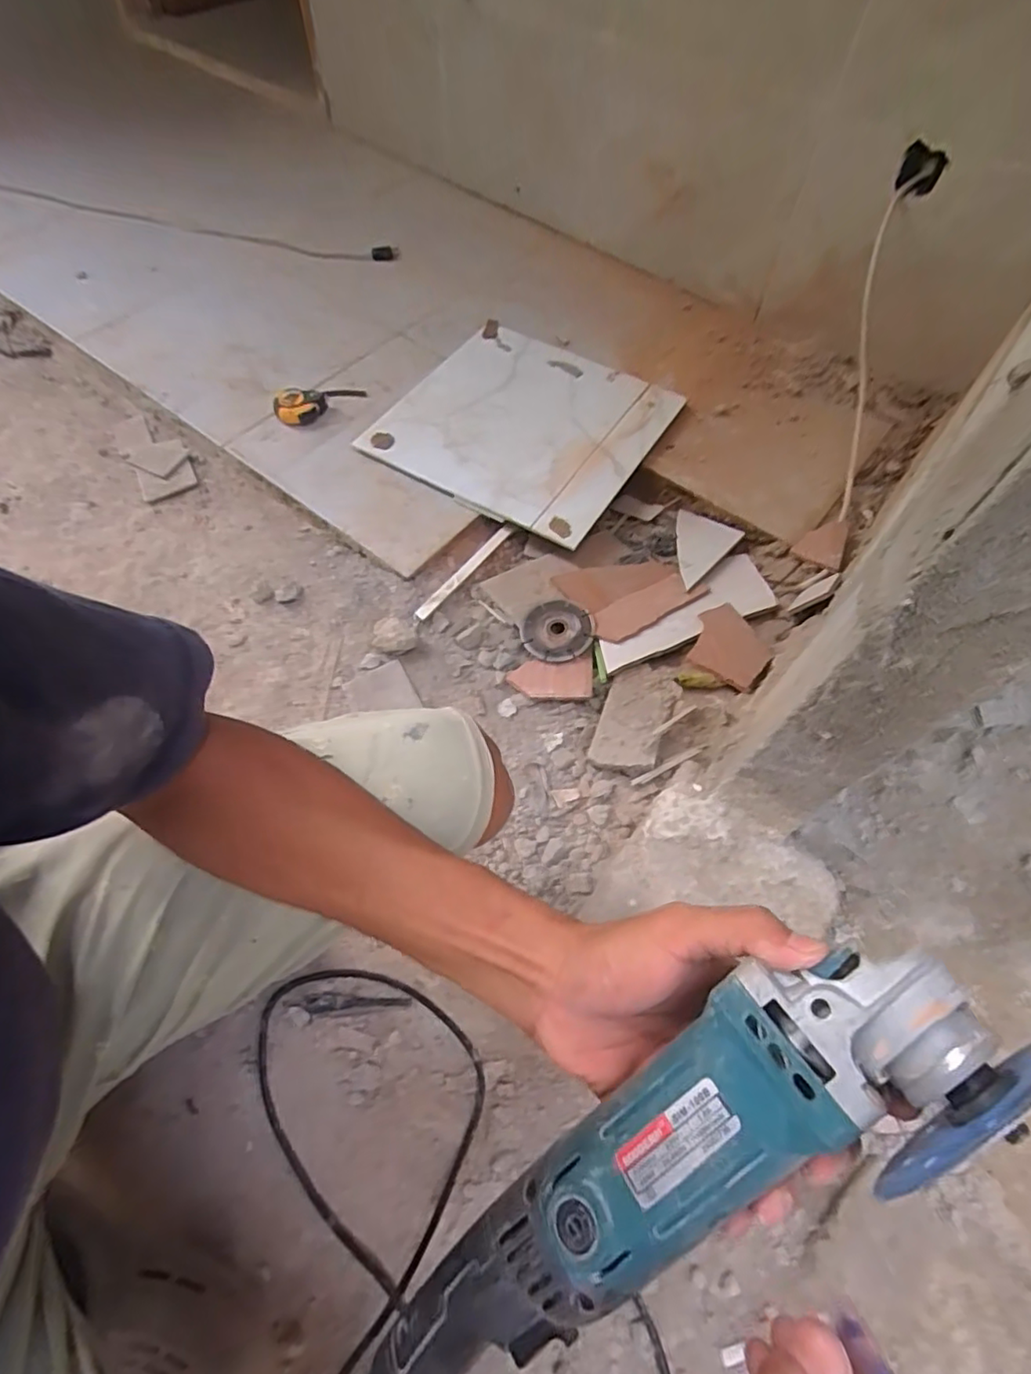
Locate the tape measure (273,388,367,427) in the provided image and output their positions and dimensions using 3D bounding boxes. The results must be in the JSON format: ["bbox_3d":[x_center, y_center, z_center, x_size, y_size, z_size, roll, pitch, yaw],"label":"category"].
[{"bbox_3d":[-0.320,-0.474,0.998,0.153,0.036,0.067,-21,64,-12],"label":"tape measure"}]

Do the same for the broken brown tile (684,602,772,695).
[{"bbox_3d":[0.266,-0.052,0.756,0.096,0.010,0.097,30,74,27],"label":"broken brown tile"}]

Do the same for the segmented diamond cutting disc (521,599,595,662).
[{"bbox_3d":[0.056,-0.074,0.806,0.096,0.010,0.094,-5,60,8],"label":"segmented diamond cutting disc"}]

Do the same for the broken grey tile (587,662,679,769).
[{"bbox_3d":[0.141,0.031,0.724,0.082,0.014,0.149,14,51,24],"label":"broken grey tile"}]

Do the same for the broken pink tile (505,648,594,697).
[{"bbox_3d":[0.047,-0.010,0.774,0.108,0.013,0.069,-11,50,3],"label":"broken pink tile"}]

